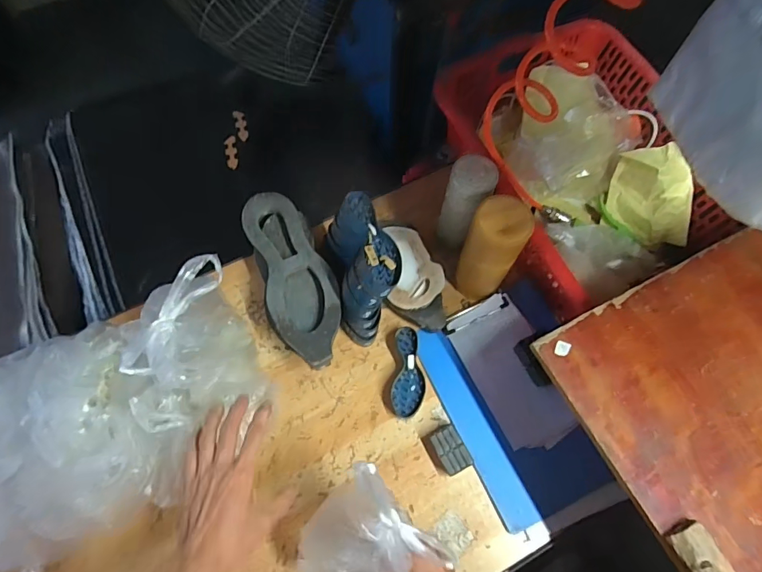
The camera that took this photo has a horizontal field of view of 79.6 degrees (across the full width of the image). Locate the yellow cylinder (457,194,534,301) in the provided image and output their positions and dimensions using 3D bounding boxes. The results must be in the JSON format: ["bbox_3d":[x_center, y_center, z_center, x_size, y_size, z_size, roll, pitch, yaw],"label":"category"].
[{"bbox_3d":[0.163,-0.050,0.685,0.079,0.194,0.072,25,69,10],"label":"yellow cylinder"}]

